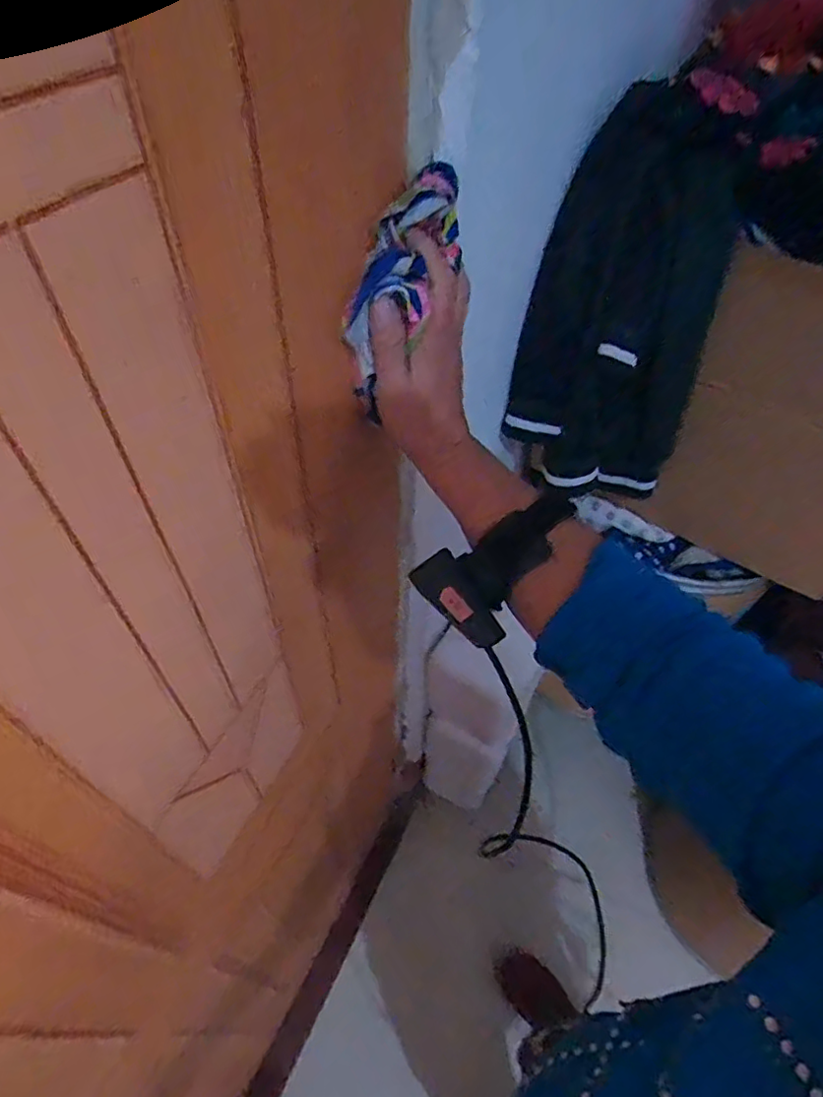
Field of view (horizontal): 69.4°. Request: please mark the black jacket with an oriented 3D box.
[{"bbox_3d":[0.241,-0.248,0.669,0.203,0.399,0.145,21,26,14],"label":"black jacket"}]

